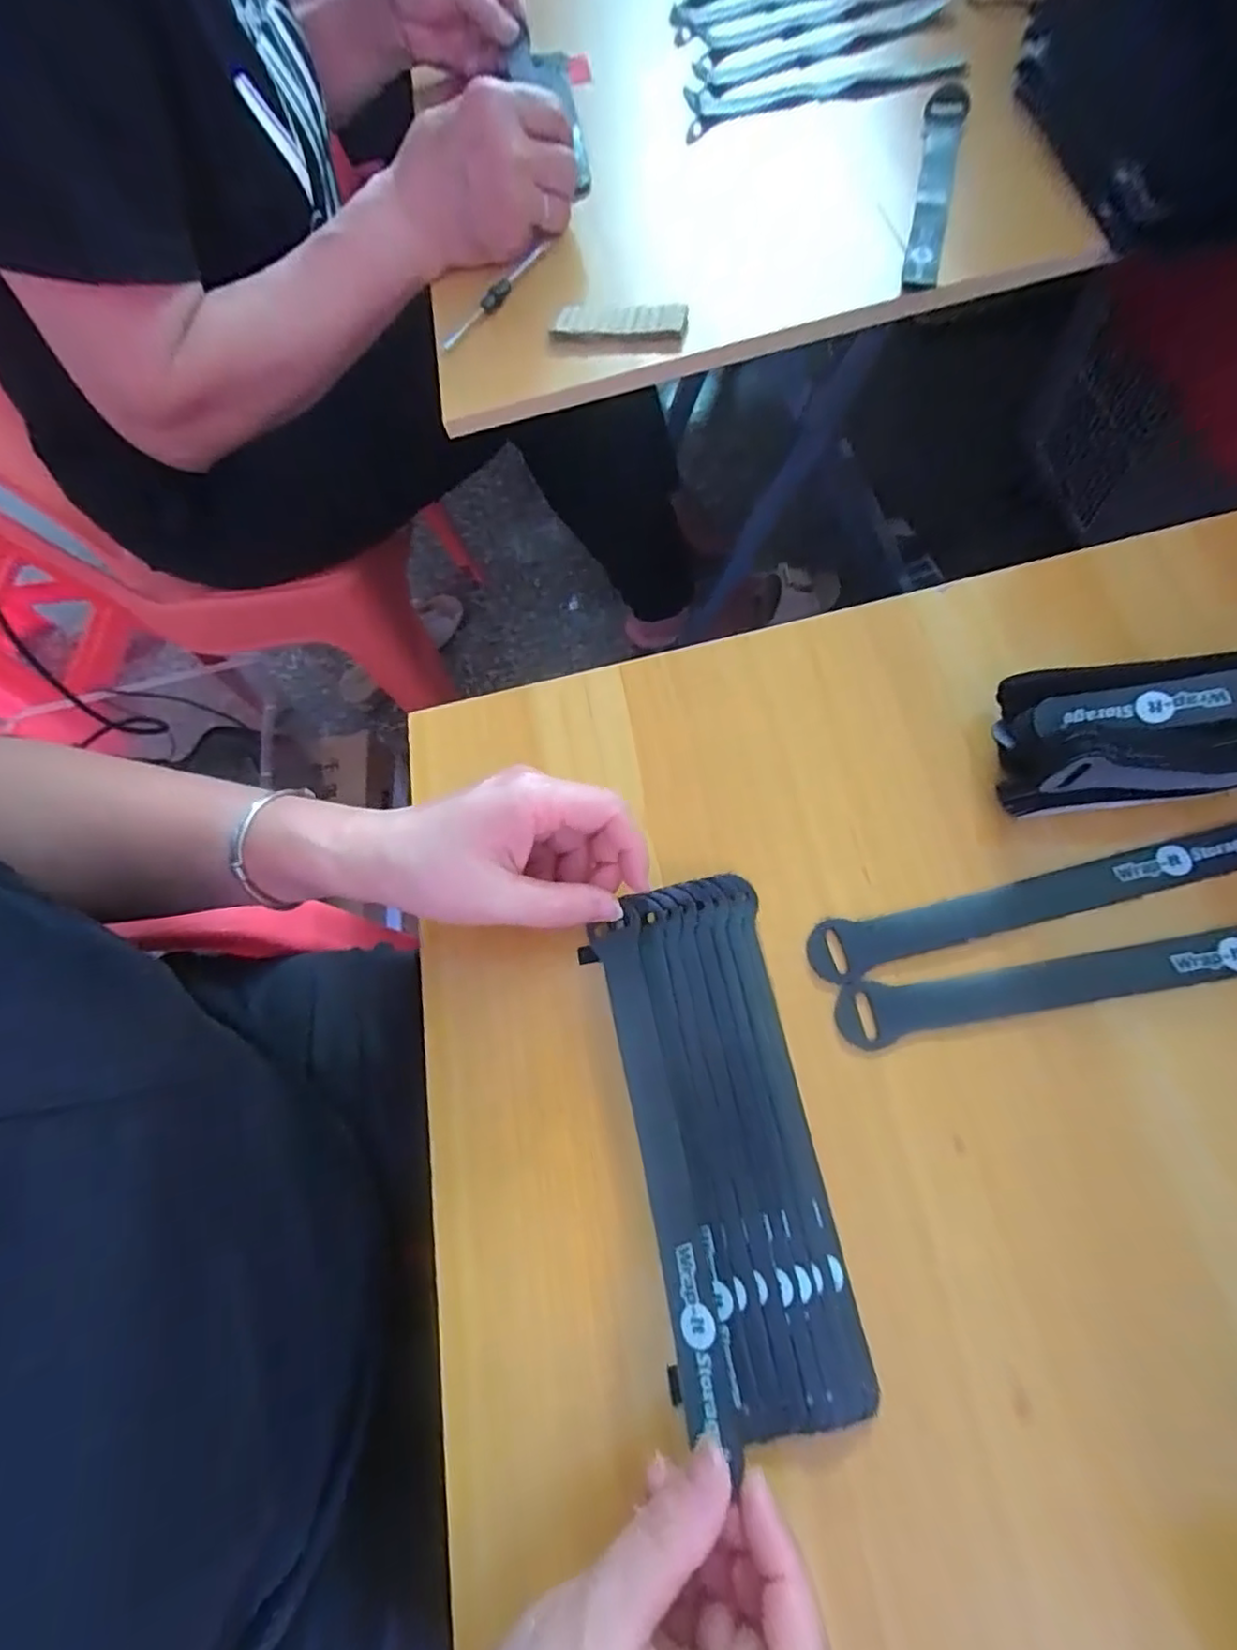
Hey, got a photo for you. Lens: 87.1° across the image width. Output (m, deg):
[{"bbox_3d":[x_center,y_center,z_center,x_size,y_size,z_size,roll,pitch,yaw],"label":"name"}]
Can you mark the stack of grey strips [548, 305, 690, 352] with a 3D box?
[{"bbox_3d":[0.001,-0.303,0.395,0.081,0.011,0.025,3,69,11],"label":"stack of grey strips"}]

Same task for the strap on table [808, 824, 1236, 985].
[{"bbox_3d":[0.188,0.034,0.288,0.208,0.004,0.025,-14,68,1],"label":"strap on table"}]

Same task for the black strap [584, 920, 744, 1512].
[{"bbox_3d":[0.016,0.124,0.253,0.018,0.014,0.182,-11,60,-3],"label":"black strap"}]

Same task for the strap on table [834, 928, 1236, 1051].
[{"bbox_3d":[0.198,0.064,0.275,0.210,0.005,0.024,-11,66,1],"label":"strap on table"}]

